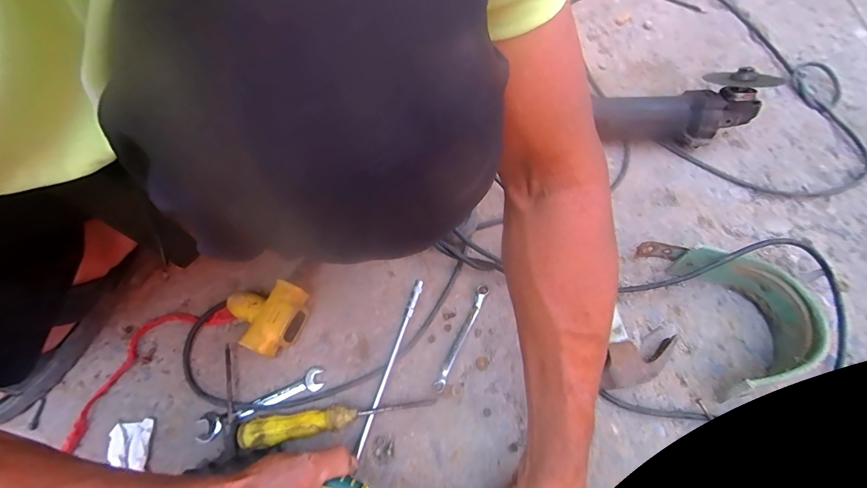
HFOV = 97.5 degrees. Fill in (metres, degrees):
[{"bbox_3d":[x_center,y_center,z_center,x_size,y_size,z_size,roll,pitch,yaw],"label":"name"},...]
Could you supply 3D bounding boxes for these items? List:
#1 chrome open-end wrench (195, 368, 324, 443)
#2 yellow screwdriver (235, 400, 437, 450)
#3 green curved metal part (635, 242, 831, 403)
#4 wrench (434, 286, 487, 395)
[{"bbox_3d":[-0.190,0.176,0.419,0.136,0.008,0.026,-22,66,-9],"label":"chrome open-end wrench"},{"bbox_3d":[-0.102,0.186,0.400,0.199,0.027,0.027,-8,65,-3],"label":"yellow screwdriver"},{"bbox_3d":[0.338,0.064,0.433,0.119,0.068,0.184,-14,65,-6],"label":"green curved metal part"},{"bbox_3d":[0.034,0.110,0.454,0.013,0.009,0.136,24,67,12],"label":"wrench"}]

